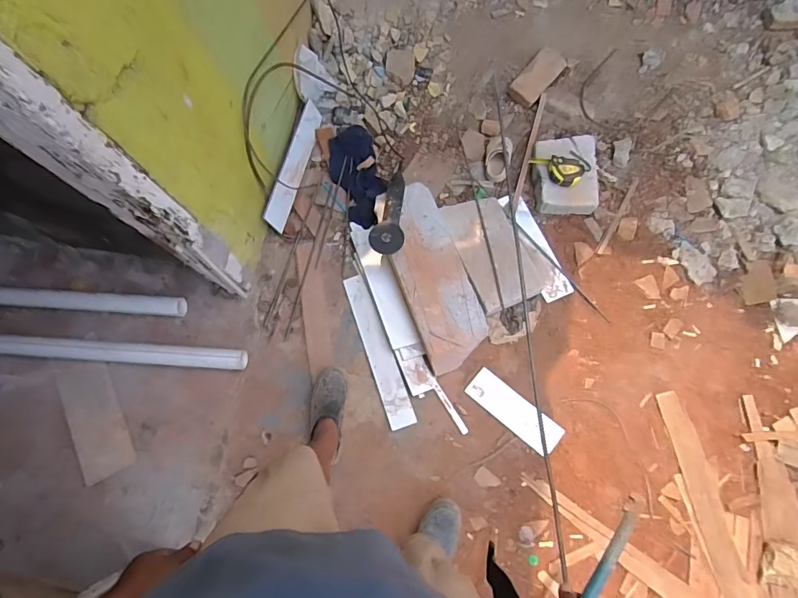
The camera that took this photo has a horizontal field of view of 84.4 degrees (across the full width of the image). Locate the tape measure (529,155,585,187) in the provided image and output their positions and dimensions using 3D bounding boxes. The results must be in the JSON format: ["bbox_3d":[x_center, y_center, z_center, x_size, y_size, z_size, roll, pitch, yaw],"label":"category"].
[{"bbox_3d":[0.516,-0.419,1.422,0.178,0.040,0.102,13,75,6],"label":"tape measure"}]

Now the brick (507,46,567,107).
[{"bbox_3d":[0.497,-0.794,1.568,0.109,0.039,0.246,39,79,12],"label":"brick"}]

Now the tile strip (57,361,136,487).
[{"bbox_3d":[-0.920,0.359,1.327,0.170,0.016,0.350,-26,79,1],"label":"tile strip"}]

